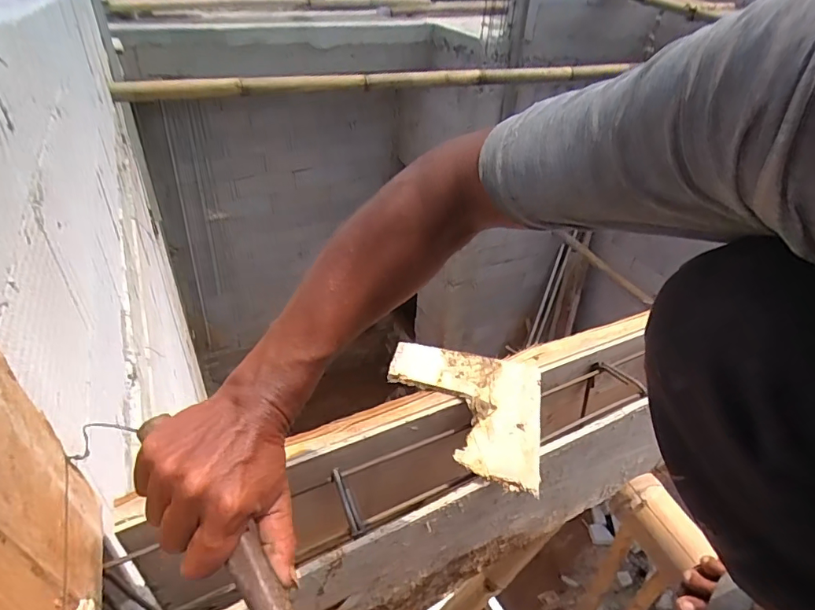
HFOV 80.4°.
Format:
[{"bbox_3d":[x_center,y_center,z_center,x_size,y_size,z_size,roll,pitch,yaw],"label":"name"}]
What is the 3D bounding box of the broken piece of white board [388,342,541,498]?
[{"bbox_3d":[0.069,0.124,0.614,0.197,0.017,0.196,10,38,8],"label":"broken piece of white board"}]

